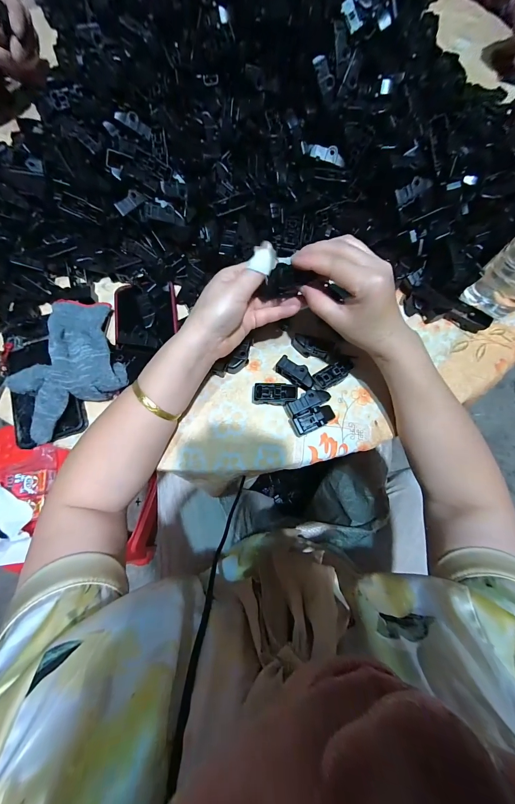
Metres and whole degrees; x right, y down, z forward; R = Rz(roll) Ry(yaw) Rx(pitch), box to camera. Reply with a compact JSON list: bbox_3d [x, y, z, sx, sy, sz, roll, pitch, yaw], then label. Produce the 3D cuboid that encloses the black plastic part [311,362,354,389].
[{"bbox_3d":[0.089,-0.032,0.342,0.048,0.020,0.020,-31,75,-6],"label":"black plastic part"}]

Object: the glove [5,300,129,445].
[{"bbox_3d":[-0.224,-0.049,0.331,0.122,0.038,0.157,-21,75,-4],"label":"glove"}]

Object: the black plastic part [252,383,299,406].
[{"bbox_3d":[0.020,-0.008,0.337,0.050,0.018,0.024,6,75,4],"label":"black plastic part"}]

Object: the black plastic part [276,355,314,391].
[{"bbox_3d":[0.045,-0.032,0.340,0.047,0.022,0.019,38,79,11],"label":"black plastic part"}]

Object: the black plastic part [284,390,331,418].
[{"bbox_3d":[0.056,0.001,0.331,0.052,0.022,0.020,-24,75,-4],"label":"black plastic part"}]

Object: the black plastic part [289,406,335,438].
[{"bbox_3d":[0.062,0.020,0.328,0.052,0.019,0.022,-26,75,-5],"label":"black plastic part"}]

